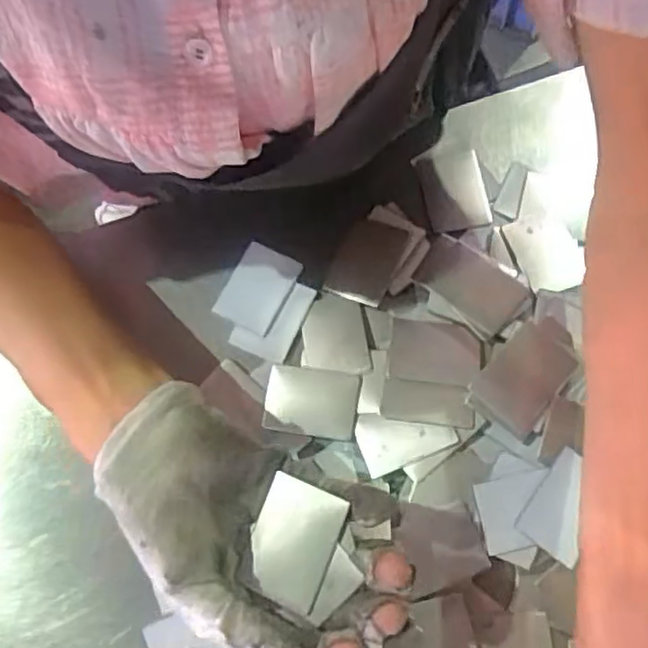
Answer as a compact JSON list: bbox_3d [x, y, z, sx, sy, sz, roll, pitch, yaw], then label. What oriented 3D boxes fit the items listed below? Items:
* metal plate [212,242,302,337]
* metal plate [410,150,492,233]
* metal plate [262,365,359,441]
[{"bbox_3d":[-0.038,-0.021,0.388,0.034,0.004,0.047,26,76,10],"label":"metal plate"},{"bbox_3d":[0.075,-0.078,0.399,0.036,0.004,0.049,-15,78,15],"label":"metal plate"},{"bbox_3d":[-0.007,0.041,0.362,0.048,0.004,0.034,7,77,6],"label":"metal plate"}]

